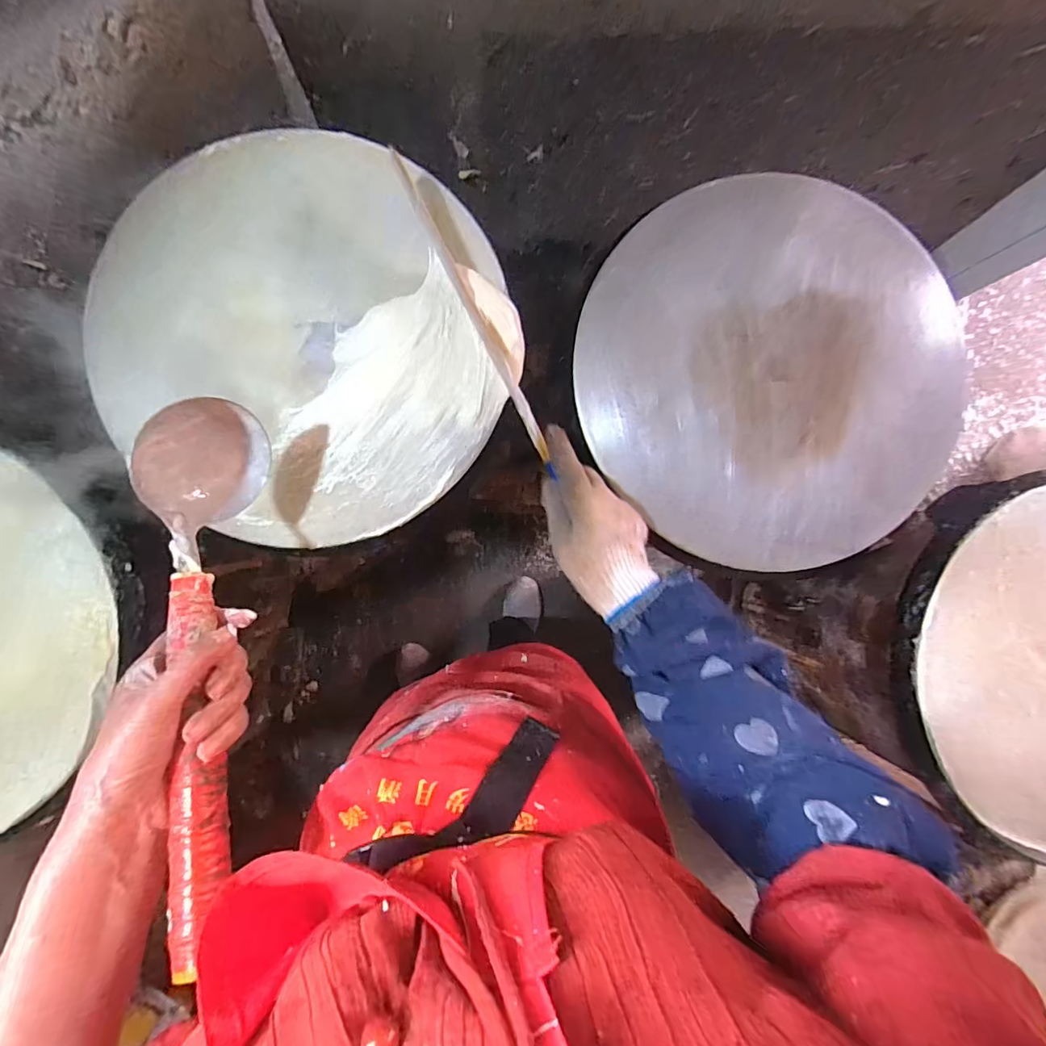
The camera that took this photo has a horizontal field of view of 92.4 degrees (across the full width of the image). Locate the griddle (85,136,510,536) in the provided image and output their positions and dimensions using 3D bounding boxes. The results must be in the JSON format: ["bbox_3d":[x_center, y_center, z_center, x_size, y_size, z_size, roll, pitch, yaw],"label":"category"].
[{"bbox_3d":[-0.209,-0.185,0.477,0.390,0.045,0.363,0,88,-5],"label":"griddle"}]

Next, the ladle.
[{"bbox_3d":[-0.211,0.071,0.335,0.061,0.081,0.336,-10,69,-5],"label":"ladle"}]

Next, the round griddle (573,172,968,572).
[{"bbox_3d":[0.263,-0.153,0.507,0.392,0.024,0.381,0,88,-5],"label":"round griddle"}]

